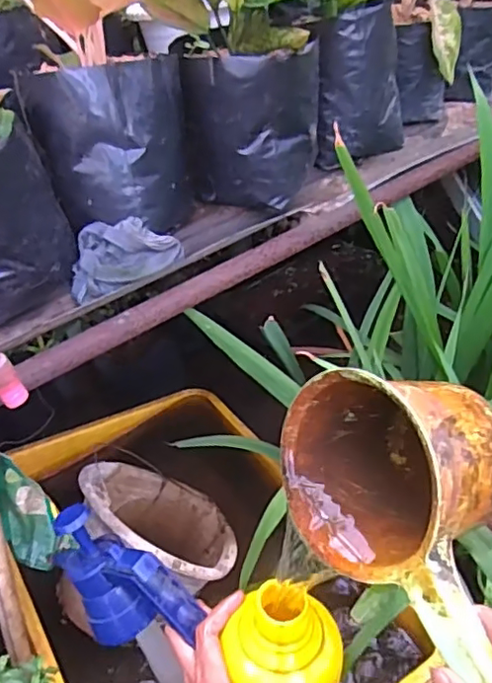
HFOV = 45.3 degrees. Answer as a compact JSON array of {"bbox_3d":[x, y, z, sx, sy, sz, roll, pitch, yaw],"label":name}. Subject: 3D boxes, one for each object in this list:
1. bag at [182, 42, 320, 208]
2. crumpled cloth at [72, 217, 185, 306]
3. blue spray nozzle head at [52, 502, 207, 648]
[{"bbox_3d":[0.008,-0.241,0.661,0.119,0.152,0.105,20,46,26],"label":"bag"},{"bbox_3d":[-0.119,-0.082,0.579,0.107,0.060,0.056,-1,40,4],"label":"crumpled cloth"},{"bbox_3d":[-0.109,0.212,0.514,0.149,0.095,0.054,30,34,16],"label":"blue spray nozzle head"}]

